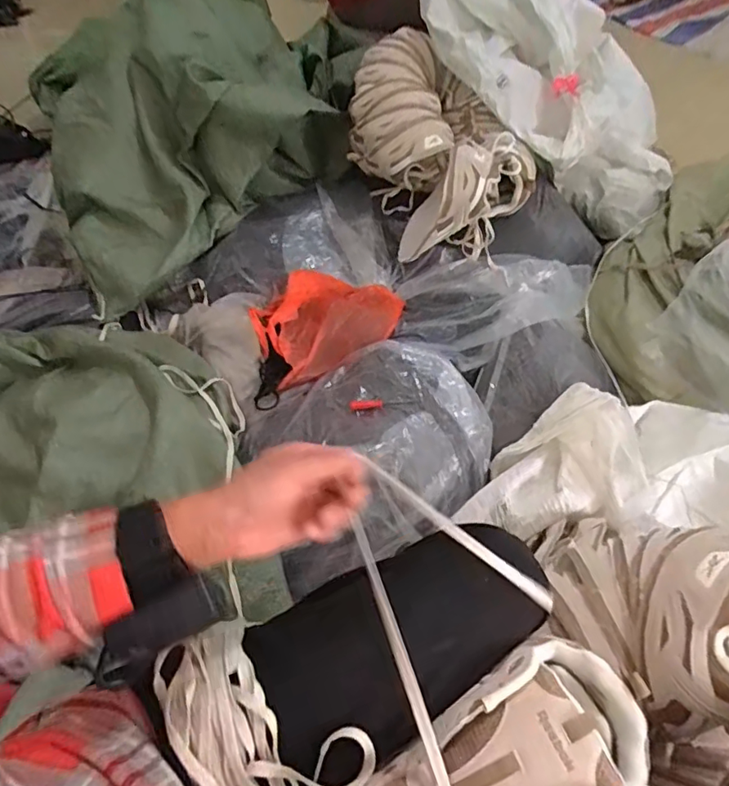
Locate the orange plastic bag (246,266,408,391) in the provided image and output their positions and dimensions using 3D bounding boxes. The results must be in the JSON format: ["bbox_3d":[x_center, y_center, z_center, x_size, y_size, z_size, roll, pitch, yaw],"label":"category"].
[{"bbox_3d":[-0.057,-0.137,0.936,0.265,0.071,0.198,-21,54,-10],"label":"orange plastic bag"}]

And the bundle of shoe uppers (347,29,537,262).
[{"bbox_3d":[0.117,-0.451,0.992,0.243,0.216,0.413,-22,54,-10],"label":"bundle of shoe uppers"}]

